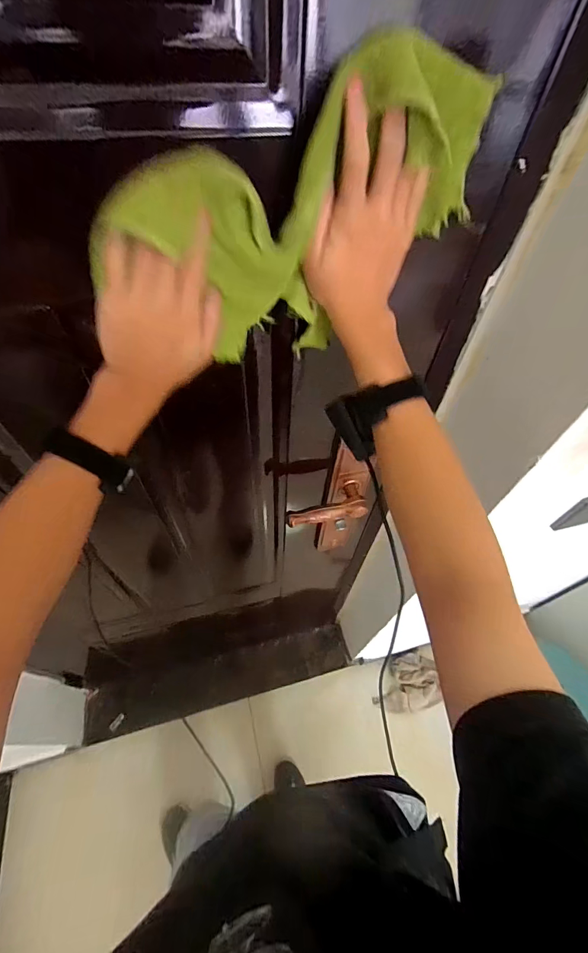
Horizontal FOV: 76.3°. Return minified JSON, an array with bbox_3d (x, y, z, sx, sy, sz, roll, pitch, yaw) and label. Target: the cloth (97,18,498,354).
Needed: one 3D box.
[{"bbox_3d":[-0.001,-0.184,0.296,0.289,0.206,0.042,-7,55,-9],"label":"cloth"}]

